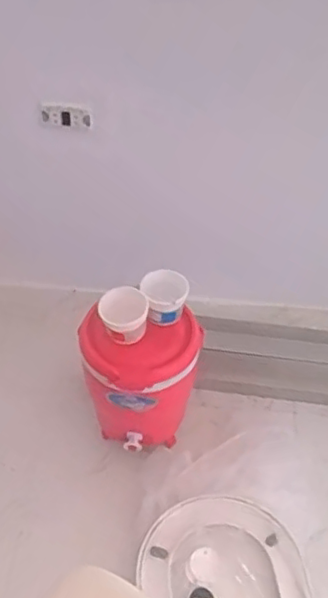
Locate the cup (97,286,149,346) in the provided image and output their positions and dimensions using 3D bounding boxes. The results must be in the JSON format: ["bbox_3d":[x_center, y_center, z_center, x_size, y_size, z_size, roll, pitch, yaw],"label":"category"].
[{"bbox_3d":[-0.078,0.032,1.236,0.095,0.077,0.080,4,47,3],"label":"cup"}]

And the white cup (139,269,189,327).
[{"bbox_3d":[0.000,-0.005,1.273,0.088,0.086,0.085,0,47,0],"label":"white cup"}]

